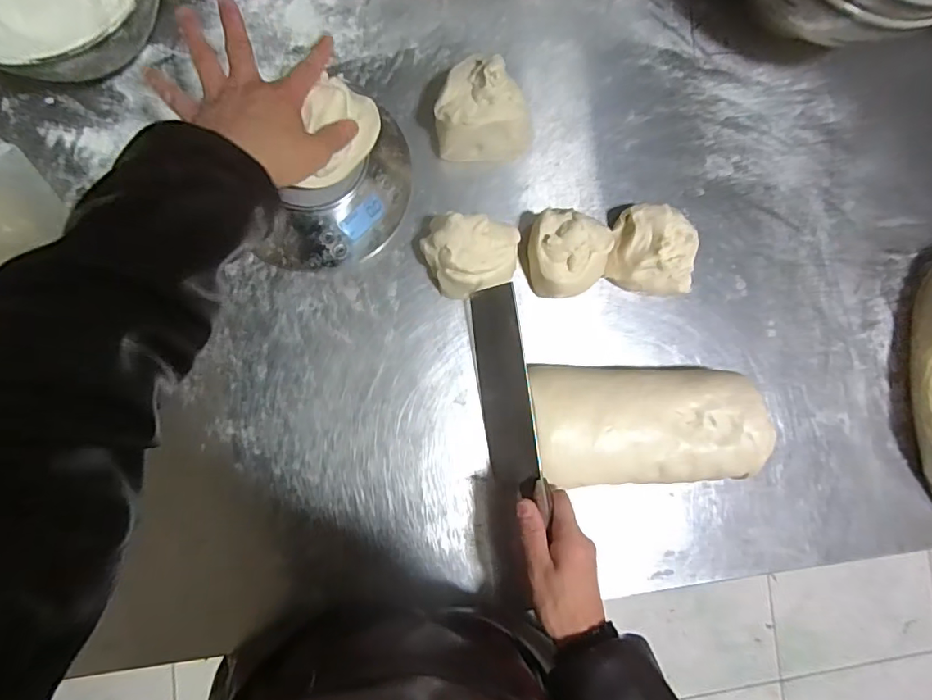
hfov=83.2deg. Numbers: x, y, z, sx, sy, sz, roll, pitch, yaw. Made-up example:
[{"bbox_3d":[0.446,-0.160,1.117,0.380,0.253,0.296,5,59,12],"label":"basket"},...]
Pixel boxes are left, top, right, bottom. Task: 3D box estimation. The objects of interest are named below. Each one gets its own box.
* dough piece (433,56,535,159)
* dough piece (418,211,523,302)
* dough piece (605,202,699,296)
[{"bbox_3d":[0.018,-0.237,0.517,0.093,0.072,0.078,-6,87,-8],"label":"dough piece"},{"bbox_3d":[0.003,-0.091,0.522,0.097,0.057,0.078,9,85,-7],"label":"dough piece"},{"bbox_3d":[0.198,-0.101,0.549,0.090,0.045,0.080,19,84,-6],"label":"dough piece"}]

